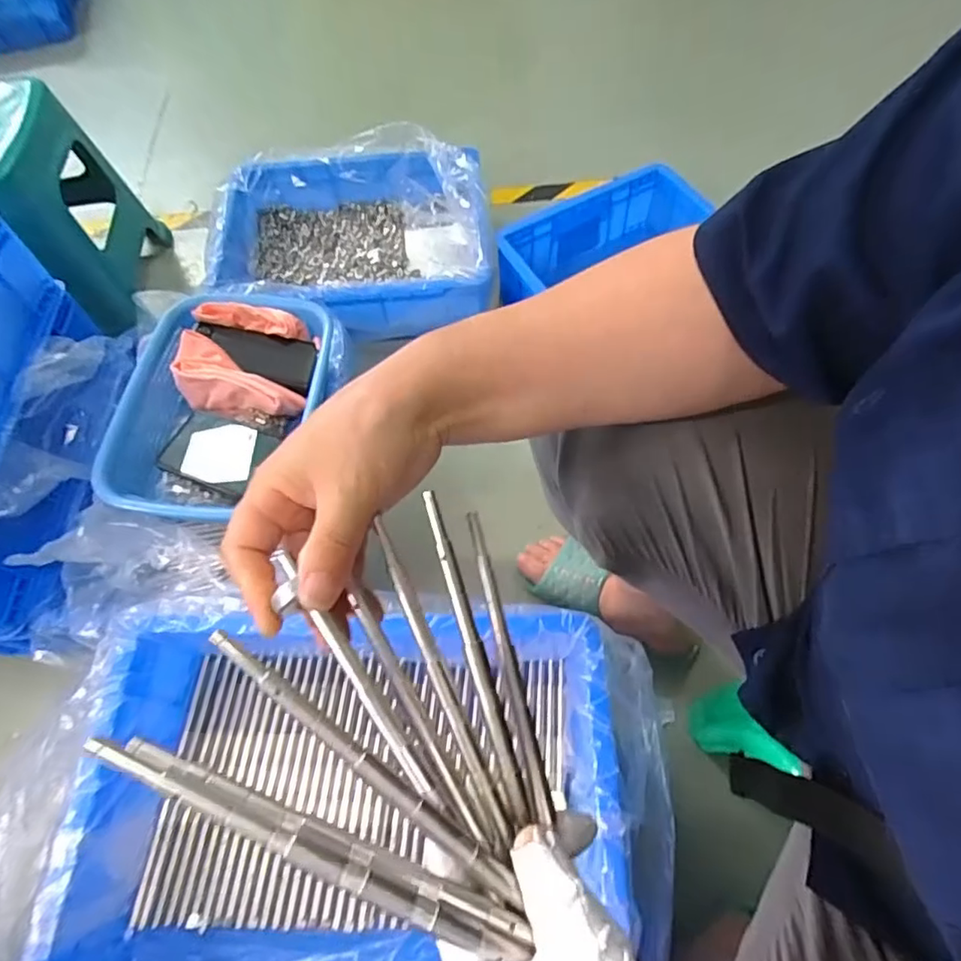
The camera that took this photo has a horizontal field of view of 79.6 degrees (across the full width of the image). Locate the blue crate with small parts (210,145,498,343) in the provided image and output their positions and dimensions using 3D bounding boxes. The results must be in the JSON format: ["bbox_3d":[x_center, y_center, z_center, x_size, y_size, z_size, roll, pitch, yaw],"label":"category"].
[{"bbox_3d":[-0.195,-0.371,0.909,0.413,0.107,0.333,-6,62,0],"label":"blue crate with small parts"}]

